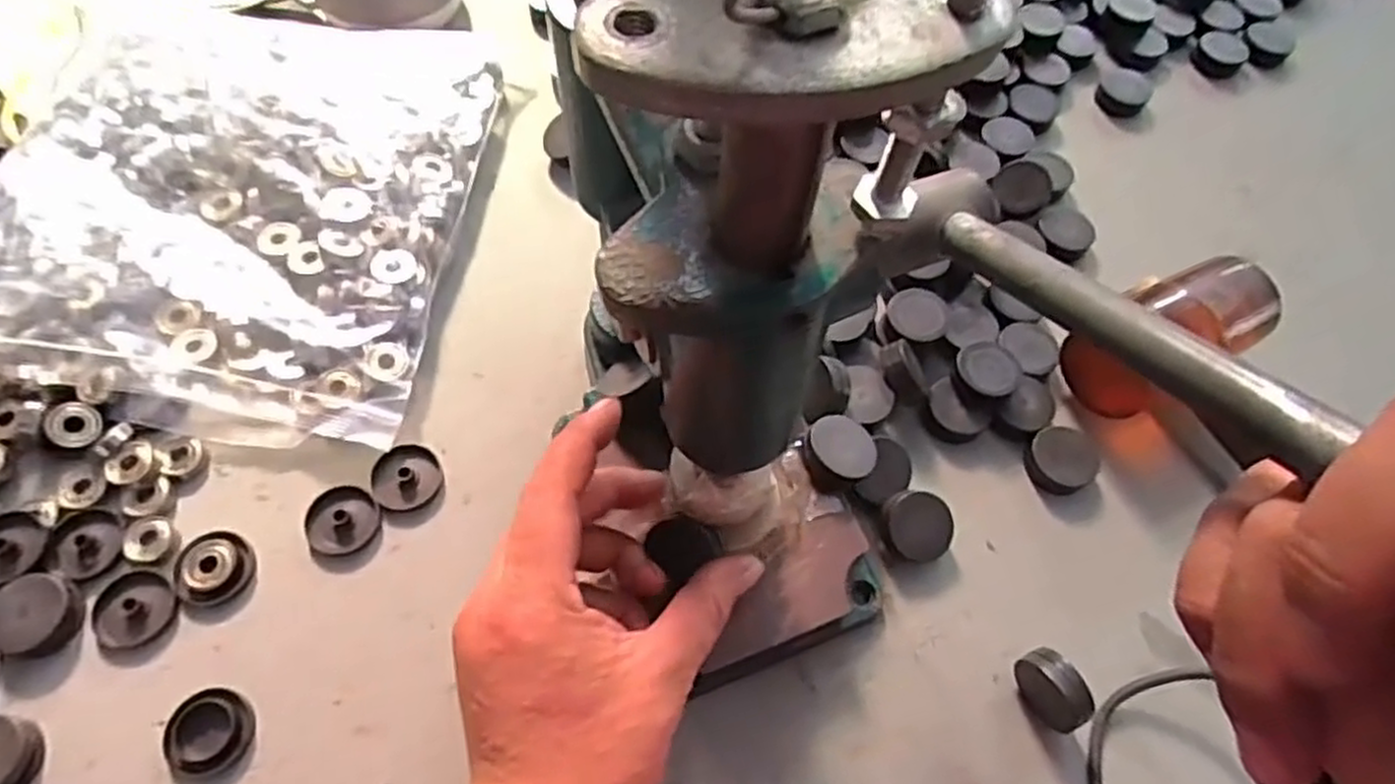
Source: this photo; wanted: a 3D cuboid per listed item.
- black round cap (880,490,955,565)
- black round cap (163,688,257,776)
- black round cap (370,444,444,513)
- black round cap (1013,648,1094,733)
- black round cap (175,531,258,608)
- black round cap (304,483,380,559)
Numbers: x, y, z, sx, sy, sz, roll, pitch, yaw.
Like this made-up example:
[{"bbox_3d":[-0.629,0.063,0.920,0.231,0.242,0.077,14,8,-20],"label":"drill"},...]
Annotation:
[{"bbox_3d":[0.104,0.064,0.371,0.034,0.010,0.034,0,88,-4],"label":"black round cap"},{"bbox_3d":[-0.204,0.141,0.324,0.033,0.006,0.032,2,62,-3],"label":"black round cap"},{"bbox_3d":[-0.142,0.042,0.381,0.031,0.008,0.032,2,62,-3],"label":"black round cap"},{"bbox_3d":[0.151,0.127,0.330,0.011,0.039,0.032,-19,65,-13],"label":"black round cap"},{"bbox_3d":[-0.221,0.080,0.355,0.032,0.007,0.033,2,62,-3],"label":"black round cap"},{"bbox_3d":[-0.169,0.062,0.371,0.033,0.006,0.032,2,62,-3],"label":"black round cap"}]

